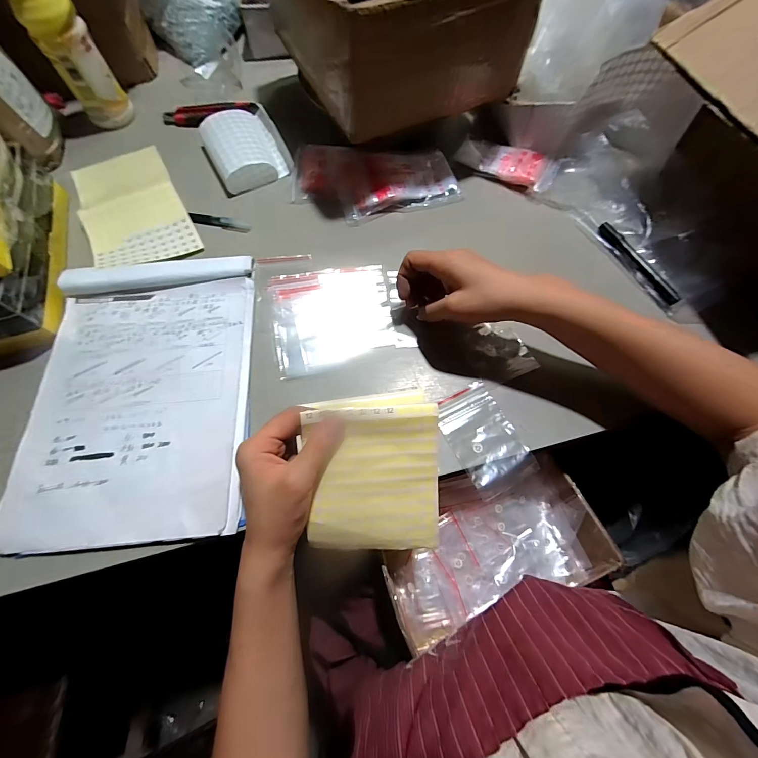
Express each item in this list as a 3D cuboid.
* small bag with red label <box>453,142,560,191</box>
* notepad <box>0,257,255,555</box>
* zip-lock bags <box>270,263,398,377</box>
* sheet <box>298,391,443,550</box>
[{"bbox_3d":[0.185,-0.319,0.498,0.143,0.014,0.058,24,70,9],"label":"small bag with red label"},{"bbox_3d":[-0.250,0.009,0.357,0.216,0.027,0.293,-5,68,-1],"label":"notepad"},{"bbox_3d":[-0.056,-0.077,0.407,0.139,0.015,0.131,-11,69,-4],"label":"zip-lock bags"},{"bbox_3d":[-0.005,0.090,0.318,0.120,0.007,0.150,-3,98,-7],"label":"sheet"}]

